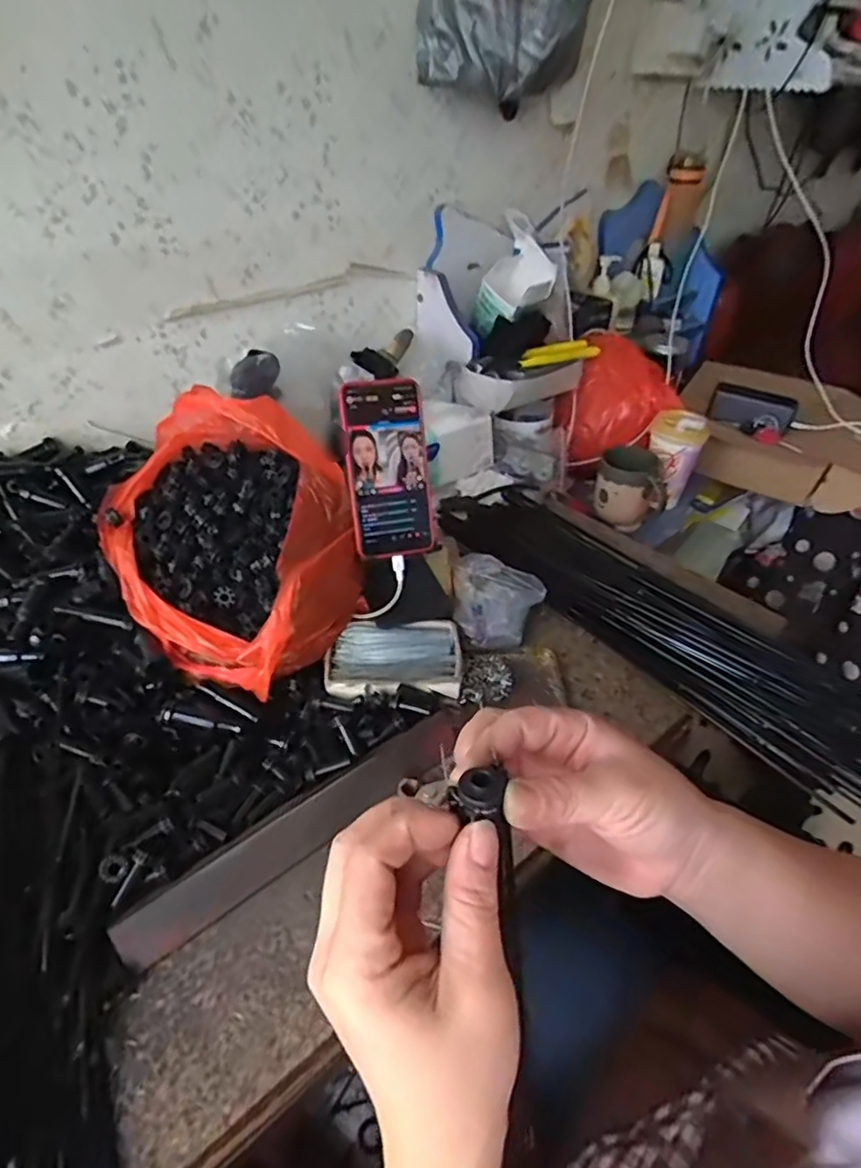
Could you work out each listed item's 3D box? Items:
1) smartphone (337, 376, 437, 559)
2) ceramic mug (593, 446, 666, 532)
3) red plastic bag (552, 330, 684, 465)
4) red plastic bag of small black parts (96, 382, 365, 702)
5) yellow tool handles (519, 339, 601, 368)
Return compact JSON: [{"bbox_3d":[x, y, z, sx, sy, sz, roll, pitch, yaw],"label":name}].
[{"bbox_3d":[-0.039,-0.108,0.572,0.078,0.161,0.009,-10,14,-15],"label":"smartphone"},{"bbox_3d":[0.296,-0.144,0.892,0.095,0.104,0.083,11,41,17],"label":"ceramic mug"},{"bbox_3d":[0.301,-0.288,0.949,0.155,0.161,0.165,22,45,28],"label":"red plastic bag"},{"bbox_3d":[-0.184,-0.054,0.568,0.220,0.159,0.276,-23,43,-23],"label":"red plastic bag of small black parts"},{"bbox_3d":[0.192,-0.346,0.906,0.132,0.026,0.023,-16,41,-16],"label":"yellow tool handles"}]

